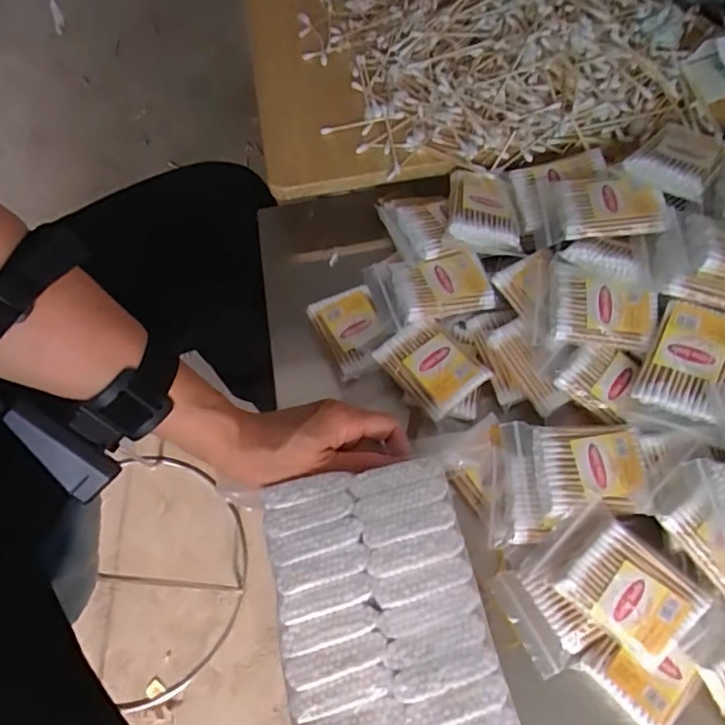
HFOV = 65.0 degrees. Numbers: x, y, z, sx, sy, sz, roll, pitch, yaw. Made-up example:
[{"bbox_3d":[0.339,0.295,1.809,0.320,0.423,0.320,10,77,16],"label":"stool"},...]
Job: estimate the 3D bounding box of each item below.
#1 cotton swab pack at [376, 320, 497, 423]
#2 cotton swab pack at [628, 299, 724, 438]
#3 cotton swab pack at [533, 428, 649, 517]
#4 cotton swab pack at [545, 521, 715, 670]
[{"bbox_3d":[0.052,0.003,0.433,0.052,0.021,0.071,-38,70,-13],"label":"cotton swab pack"},{"bbox_3d":[0.220,0.006,0.381,0.056,0.015,0.086,22,91,25],"label":"cotton swab pack"},{"bbox_3d":[0.150,0.071,0.376,0.067,0.016,0.057,-4,66,1],"label":"cotton swab pack"},{"bbox_3d":[0.166,0.142,0.350,0.075,0.014,0.057,39,92,17],"label":"cotton swab pack"}]

